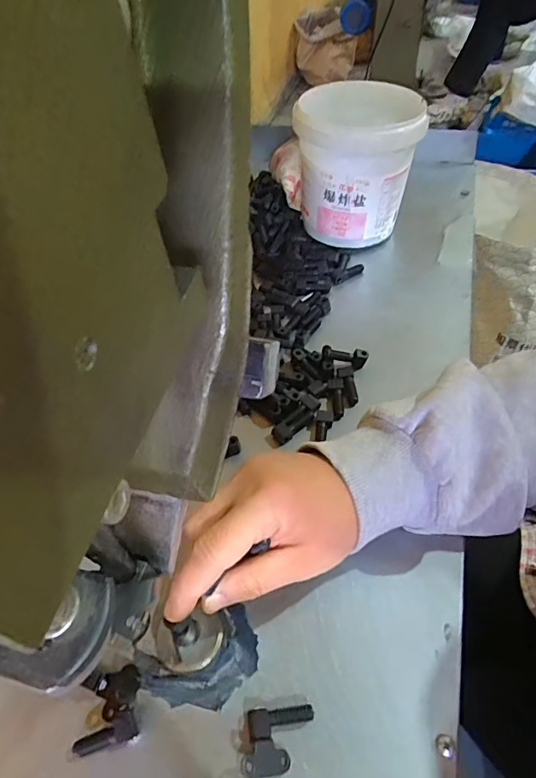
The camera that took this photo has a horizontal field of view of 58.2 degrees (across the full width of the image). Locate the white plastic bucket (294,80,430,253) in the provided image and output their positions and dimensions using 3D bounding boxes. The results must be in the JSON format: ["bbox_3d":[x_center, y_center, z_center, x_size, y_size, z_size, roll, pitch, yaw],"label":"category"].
[{"bbox_3d":[0.090,-0.234,0.500,0.111,0.122,0.118,-3,51,4],"label":"white plastic bucket"}]

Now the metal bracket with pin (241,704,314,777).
[{"bbox_3d":[0.006,0.187,0.257,0.038,0.014,0.029,-5,51,2],"label":"metal bracket with pin"}]

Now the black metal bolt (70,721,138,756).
[{"bbox_3d":[-0.090,0.191,0.263,0.035,0.006,0.009,-11,55,-9],"label":"black metal bolt"}]

